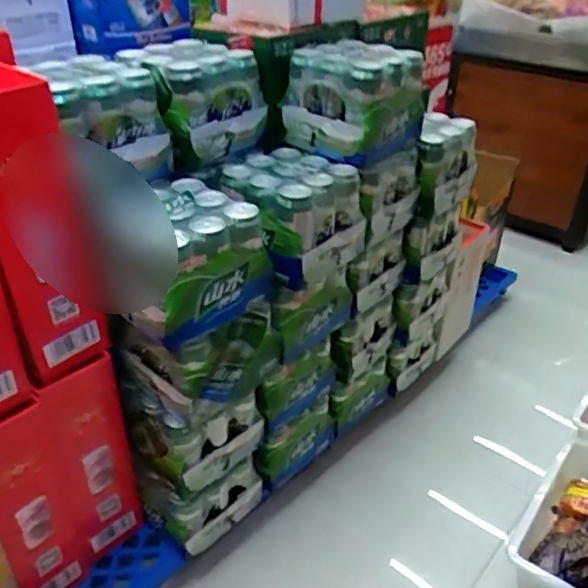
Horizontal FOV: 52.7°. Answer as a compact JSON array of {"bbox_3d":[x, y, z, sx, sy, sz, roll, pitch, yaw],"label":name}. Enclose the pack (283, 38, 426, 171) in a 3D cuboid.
[{"bbox_3d":[0.119,-0.379,1.148,0.201,0.175,0.226,21,38,29],"label":"pack"}]

